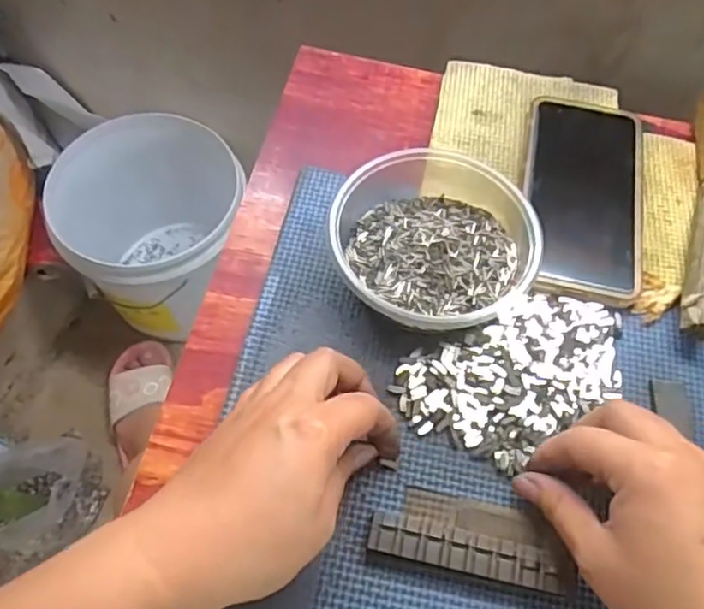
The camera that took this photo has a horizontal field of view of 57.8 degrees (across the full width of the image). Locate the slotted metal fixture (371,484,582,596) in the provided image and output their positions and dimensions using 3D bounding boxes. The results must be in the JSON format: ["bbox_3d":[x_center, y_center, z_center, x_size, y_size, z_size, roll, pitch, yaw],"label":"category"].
[{"bbox_3d":[0.059,0.112,0.309,0.096,0.014,0.037,12,61,0],"label":"slotted metal fixture"}]

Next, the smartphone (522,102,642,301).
[{"bbox_3d":[0.148,-0.071,0.411,0.073,0.012,0.153,12,61,2],"label":"smartphone"}]

